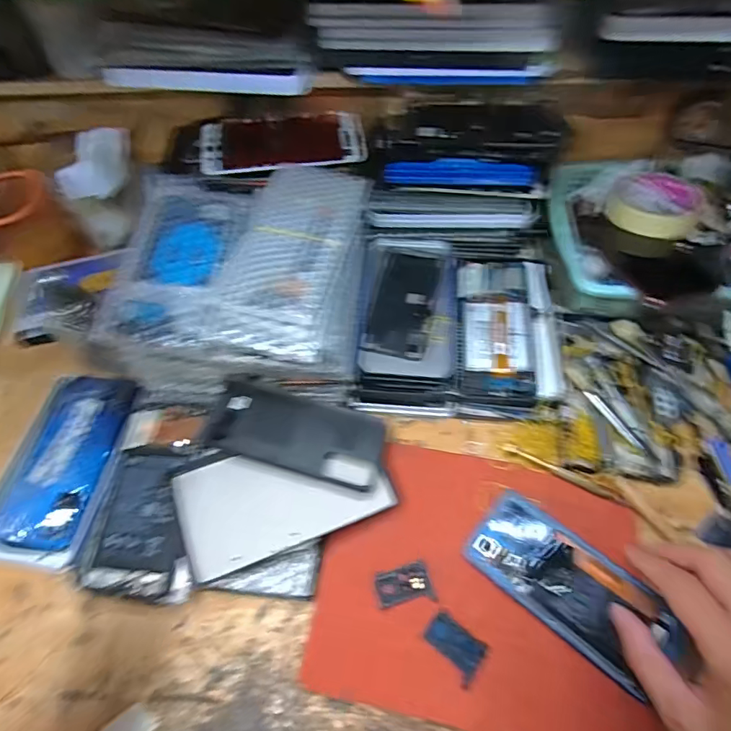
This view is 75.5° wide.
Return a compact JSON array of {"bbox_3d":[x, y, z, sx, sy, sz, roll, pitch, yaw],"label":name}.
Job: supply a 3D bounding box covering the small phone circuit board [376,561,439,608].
[{"bbox_3d":[0.031,0.176,0.379,0.044,0.004,0.028,-9,63,-1],"label":"small phone circuit board"}]

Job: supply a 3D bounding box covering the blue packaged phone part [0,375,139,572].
[{"bbox_3d":[-0.286,0.091,0.443,0.110,0.014,0.176,5,64,6],"label":"blue packaged phone part"}]

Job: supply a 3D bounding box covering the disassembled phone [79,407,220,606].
[{"bbox_3d":[-0.183,0.113,0.407,0.087,0.011,0.157,3,64,1],"label":"disassembled phone"}]

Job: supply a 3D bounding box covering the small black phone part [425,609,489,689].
[{"bbox_3d":[0.067,0.212,0.357,0.043,0.005,0.031,36,71,19],"label":"small black phone part"}]

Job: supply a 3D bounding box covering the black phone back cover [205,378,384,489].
[{"bbox_3d":[-0.062,0.058,0.417,0.155,0.010,0.062,13,65,9],"label":"black phone back cover"}]

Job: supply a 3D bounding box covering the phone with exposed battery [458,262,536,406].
[{"bbox_3d":[0.131,-0.039,0.473,0.071,0.004,0.161,2,64,5],"label":"phone with exposed battery"}]

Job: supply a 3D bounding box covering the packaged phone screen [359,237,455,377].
[{"bbox_3d":[0.045,-0.067,0.488,0.094,0.013,0.166,3,64,5],"label":"packaged phone screen"}]

